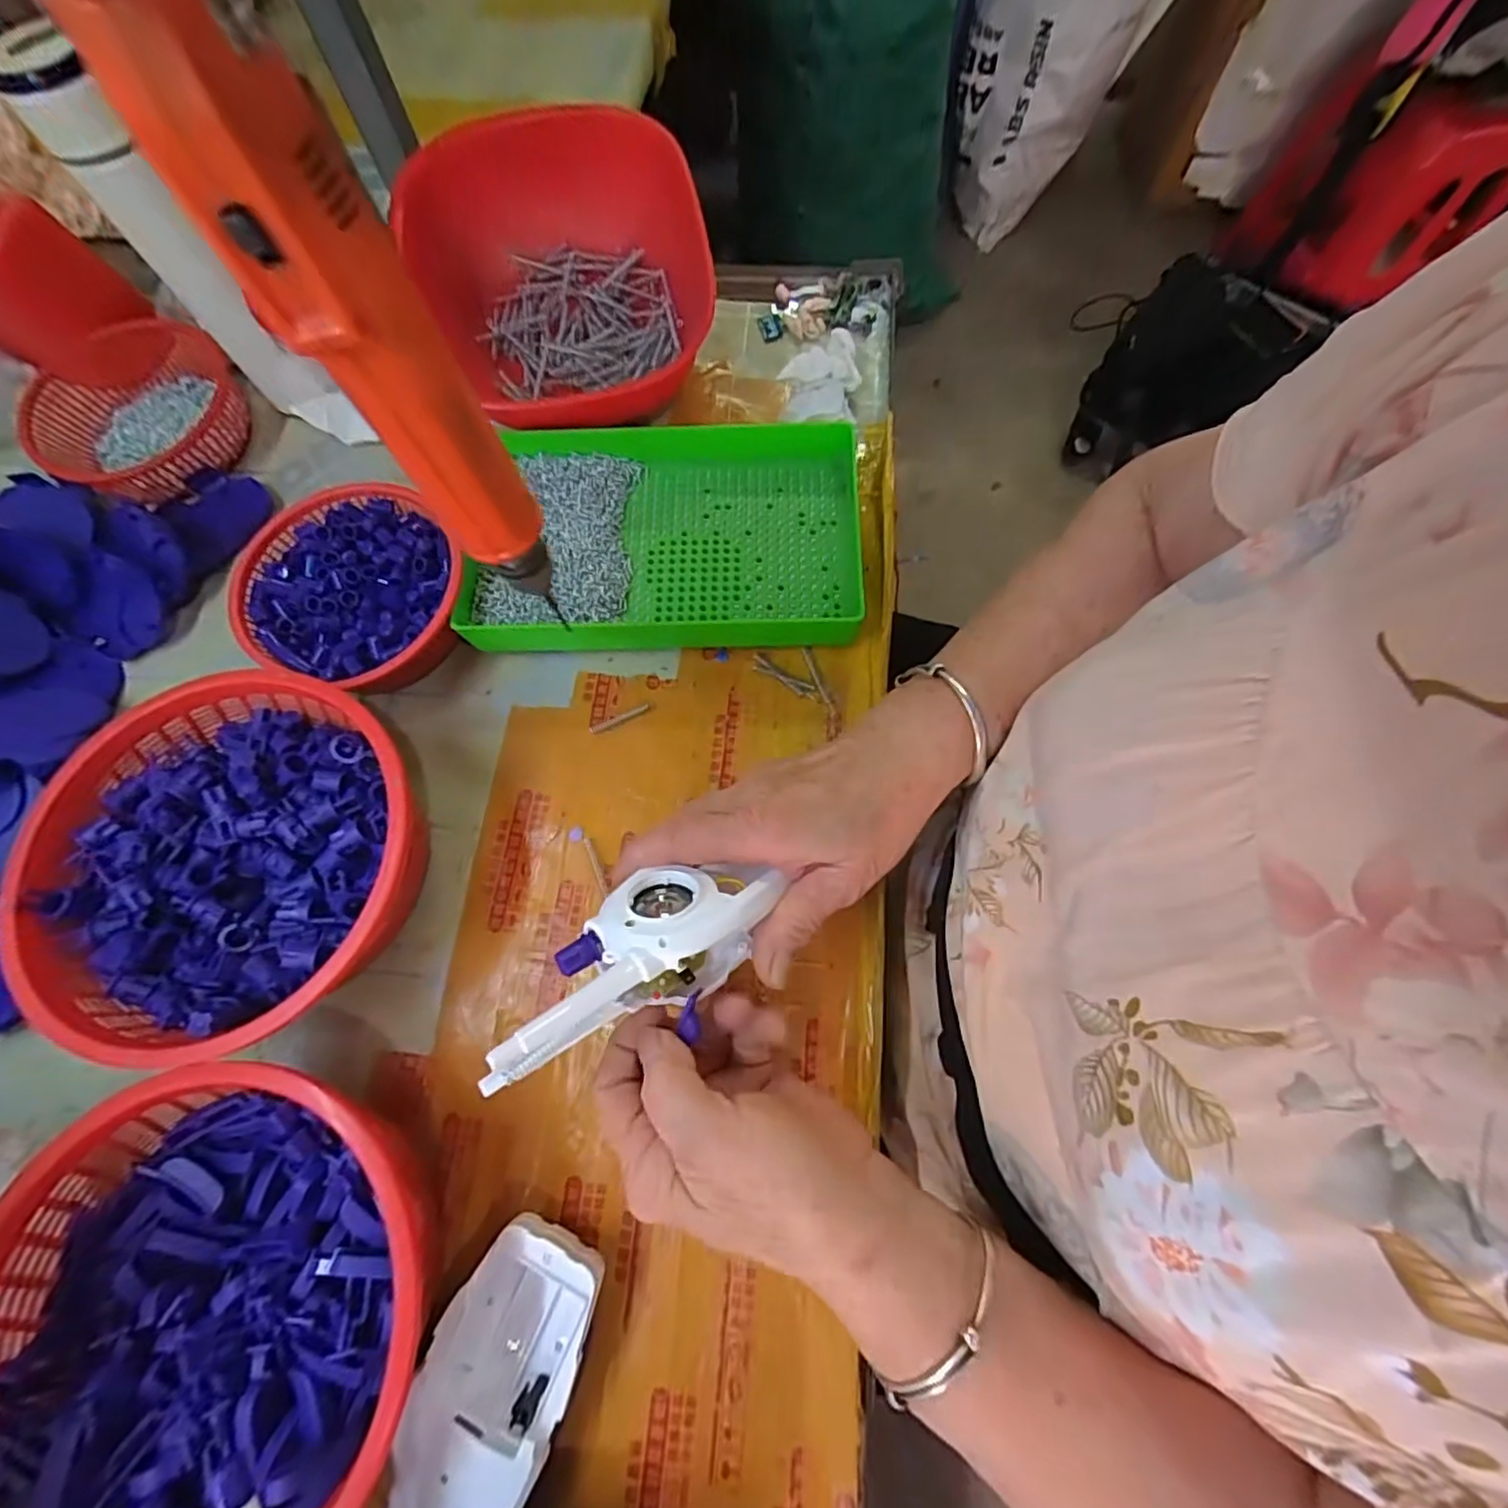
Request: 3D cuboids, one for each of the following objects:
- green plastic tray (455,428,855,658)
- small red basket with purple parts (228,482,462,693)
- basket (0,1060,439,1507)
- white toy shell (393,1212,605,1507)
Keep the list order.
[{"bbox_3d":[-0.055,-0.141,0.408,0.247,0.034,0.162,1,70,3],"label":"green plastic tray"},{"bbox_3d":[-0.237,-0.101,0.397,0.131,0.045,0.131,-1,70,2],"label":"small red basket with purple parts"},{"bbox_3d":[-0.214,0.228,0.269,0.172,0.071,0.171,-1,70,2],"label":"basket"},{"bbox_3d":[-0.106,0.263,0.280,0.060,0.034,0.104,16,71,8],"label":"white toy shell"}]

